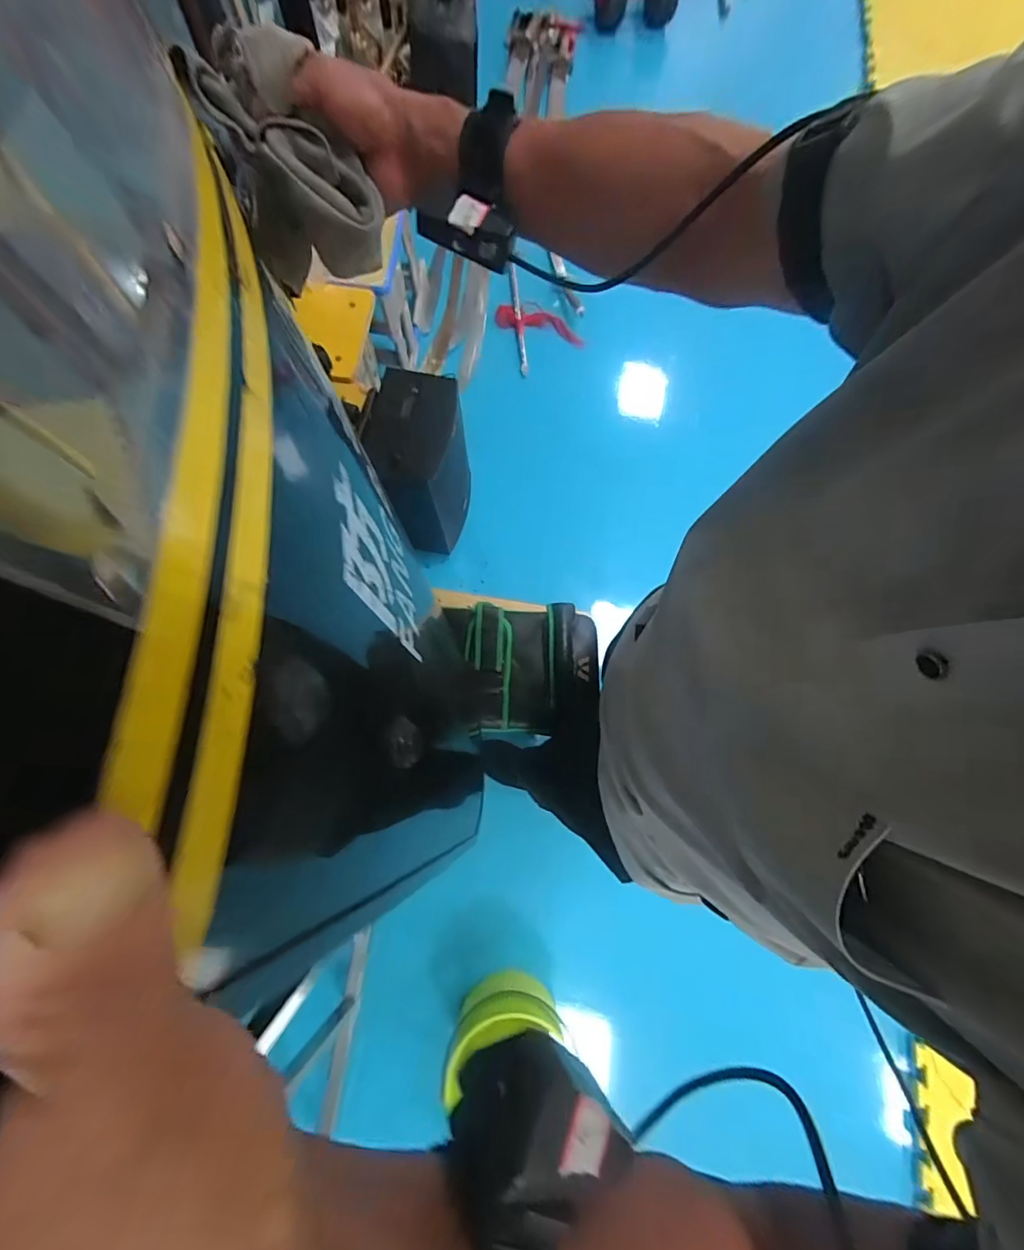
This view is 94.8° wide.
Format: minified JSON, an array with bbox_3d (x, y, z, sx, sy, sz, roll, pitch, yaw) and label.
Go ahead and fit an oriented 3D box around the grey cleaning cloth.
[{"bbox_3d":[-0.160,-0.351,0.351,0.091,0.100,0.132,-14,77,-5],"label":"grey cleaning cloth"}]

